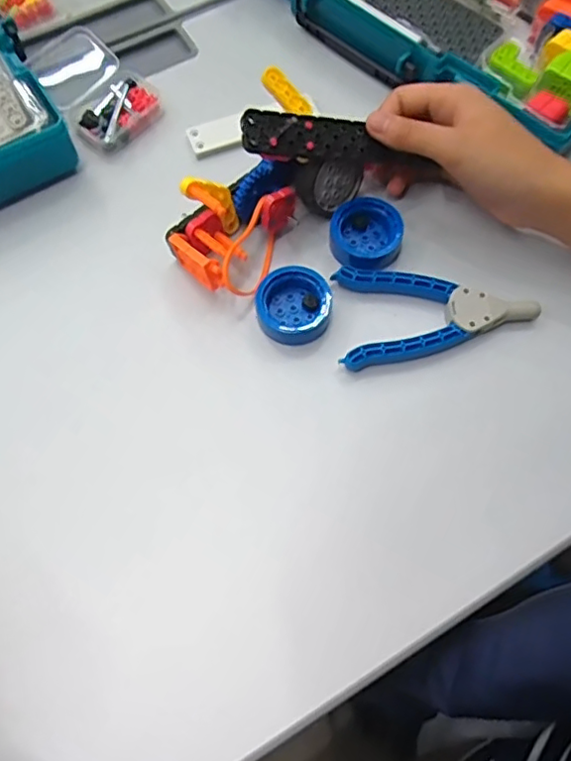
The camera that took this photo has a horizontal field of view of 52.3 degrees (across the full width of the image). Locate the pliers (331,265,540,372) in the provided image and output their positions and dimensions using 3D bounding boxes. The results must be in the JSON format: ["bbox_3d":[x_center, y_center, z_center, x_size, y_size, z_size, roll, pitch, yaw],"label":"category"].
[{"bbox_3d":[0.096,-0.051,0.379,0.126,0.014,0.068,-10,68,-4],"label":"pliers"}]

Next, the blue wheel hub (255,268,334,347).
[{"bbox_3d":[0.005,-0.047,0.379,0.046,0.019,0.046,1,67,-2],"label":"blue wheel hub"}]

